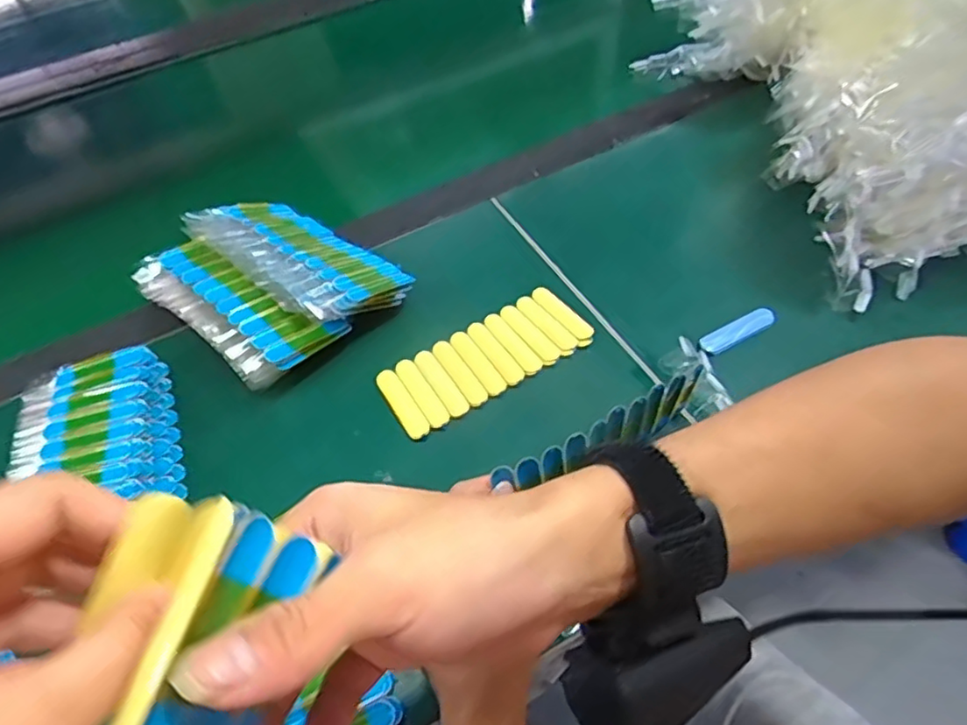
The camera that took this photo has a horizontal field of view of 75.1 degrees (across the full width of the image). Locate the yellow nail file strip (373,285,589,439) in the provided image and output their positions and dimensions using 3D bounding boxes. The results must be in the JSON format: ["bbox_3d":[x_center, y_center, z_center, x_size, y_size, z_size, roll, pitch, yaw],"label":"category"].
[{"bbox_3d":[0.002,-0.004,0.461,0.152,0.004,0.062,-28,58,-15],"label":"yellow nail file strip"}]

